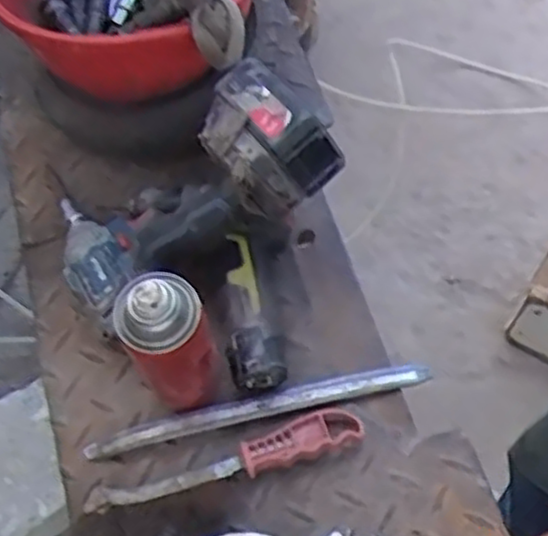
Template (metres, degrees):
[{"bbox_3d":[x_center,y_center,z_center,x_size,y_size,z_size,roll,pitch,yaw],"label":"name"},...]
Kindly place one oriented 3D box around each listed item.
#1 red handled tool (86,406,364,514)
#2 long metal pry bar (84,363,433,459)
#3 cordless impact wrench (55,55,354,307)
[{"bbox_3d":[-0.037,0.152,0.590,0.215,0.015,0.033,-18,62,-8],"label":"red handled tool"},{"bbox_3d":[-0.011,0.112,0.620,0.281,0.023,0.023,-14,61,-5],"label":"long metal pry bar"},{"bbox_3d":[-0.071,-0.068,0.664,0.246,0.080,0.139,-35,63,7],"label":"cordless impact wrench"}]

